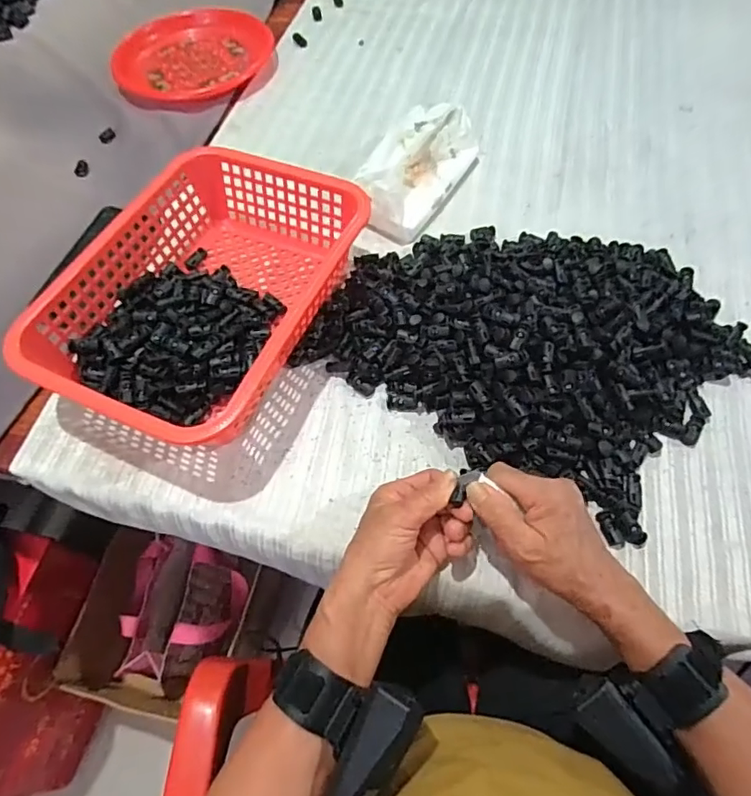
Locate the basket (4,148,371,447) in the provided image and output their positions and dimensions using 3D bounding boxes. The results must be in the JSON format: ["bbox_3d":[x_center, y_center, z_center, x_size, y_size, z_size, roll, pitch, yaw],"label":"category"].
[{"bbox_3d":[-0.155,-0.097,0.493,0.213,0.077,0.294,22,65,12],"label":"basket"}]

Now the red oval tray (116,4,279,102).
[{"bbox_3d":[-0.256,-0.483,0.739,0.222,0.039,0.146,-12,63,-5],"label":"red oval tray"}]

